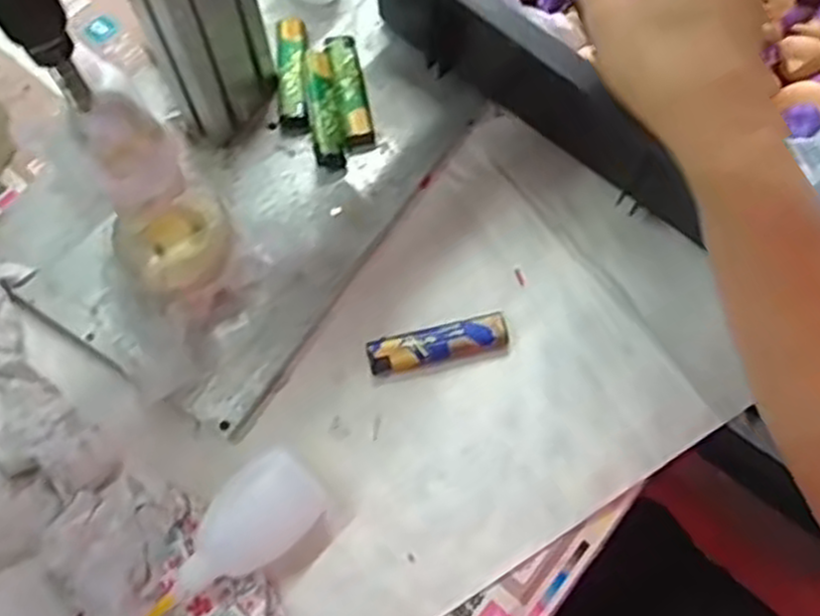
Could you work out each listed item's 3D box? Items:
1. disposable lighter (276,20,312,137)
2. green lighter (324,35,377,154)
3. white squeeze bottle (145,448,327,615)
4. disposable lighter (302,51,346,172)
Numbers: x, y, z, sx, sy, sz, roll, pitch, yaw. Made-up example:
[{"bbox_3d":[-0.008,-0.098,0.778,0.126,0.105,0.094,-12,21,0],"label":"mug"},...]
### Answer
[{"bbox_3d":[-0.076,-0.151,0.508,0.020,0.013,0.083,-4,69,-5],"label":"disposable lighter"},{"bbox_3d":[-0.038,-0.142,0.505,0.020,0.019,0.087,-12,70,-8],"label":"green lighter"},{"bbox_3d":[-0.090,0.118,0.402,0.098,0.033,0.044,-40,76,-17],"label":"white squeeze bottle"},{"bbox_3d":[-0.054,-0.128,0.496,0.020,0.013,0.084,-9,69,-7],"label":"disposable lighter"}]

